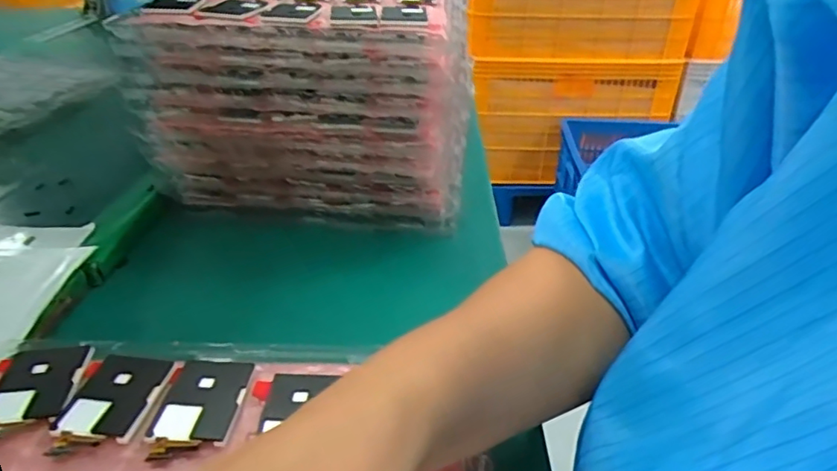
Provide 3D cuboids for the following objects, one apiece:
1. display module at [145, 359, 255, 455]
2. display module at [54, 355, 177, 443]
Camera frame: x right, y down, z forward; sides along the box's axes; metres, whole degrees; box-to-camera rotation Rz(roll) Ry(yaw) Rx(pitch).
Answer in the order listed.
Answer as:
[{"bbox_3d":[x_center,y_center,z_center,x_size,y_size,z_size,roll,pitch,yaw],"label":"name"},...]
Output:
[{"bbox_3d":[-0.100,0.075,0.260,0.035,0.004,0.052,2,30,1],"label":"display module"},{"bbox_3d":[-0.139,0.074,0.262,0.037,0.005,0.046,2,31,2],"label":"display module"}]

